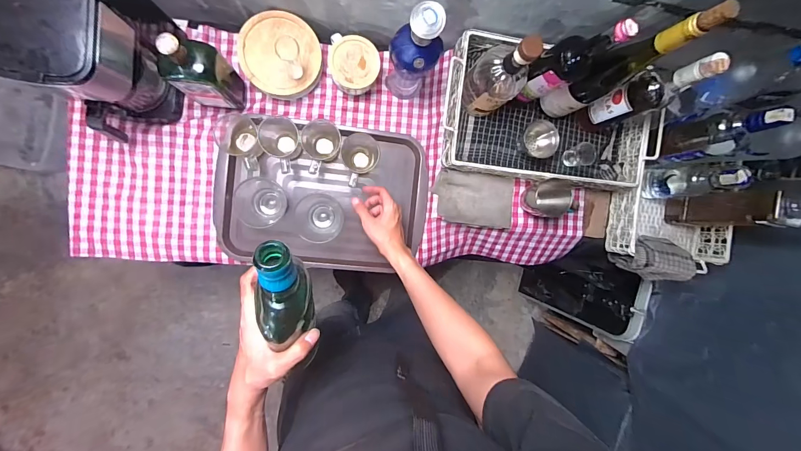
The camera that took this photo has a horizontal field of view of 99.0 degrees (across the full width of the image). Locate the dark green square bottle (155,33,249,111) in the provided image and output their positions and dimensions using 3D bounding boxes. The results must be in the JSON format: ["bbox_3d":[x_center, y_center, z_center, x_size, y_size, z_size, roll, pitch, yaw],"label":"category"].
[{"bbox_3d":[-0.346,-0.263,0.584,0.089,0.209,0.060,5,92,-9],"label":"dark green square bottle"}]

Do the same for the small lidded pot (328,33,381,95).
[{"bbox_3d":[-0.095,-0.319,0.692,0.097,0.064,0.099,0,93,-8],"label":"small lidded pot"}]

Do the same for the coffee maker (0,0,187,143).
[{"bbox_3d":[-0.476,-0.273,0.549,0.126,0.258,0.217,4,92,-9],"label":"coffee maker"}]

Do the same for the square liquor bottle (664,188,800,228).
[{"bbox_3d":[0.675,-0.030,0.663,0.085,0.289,0.072,-3,93,-8],"label":"square liquor bottle"}]

